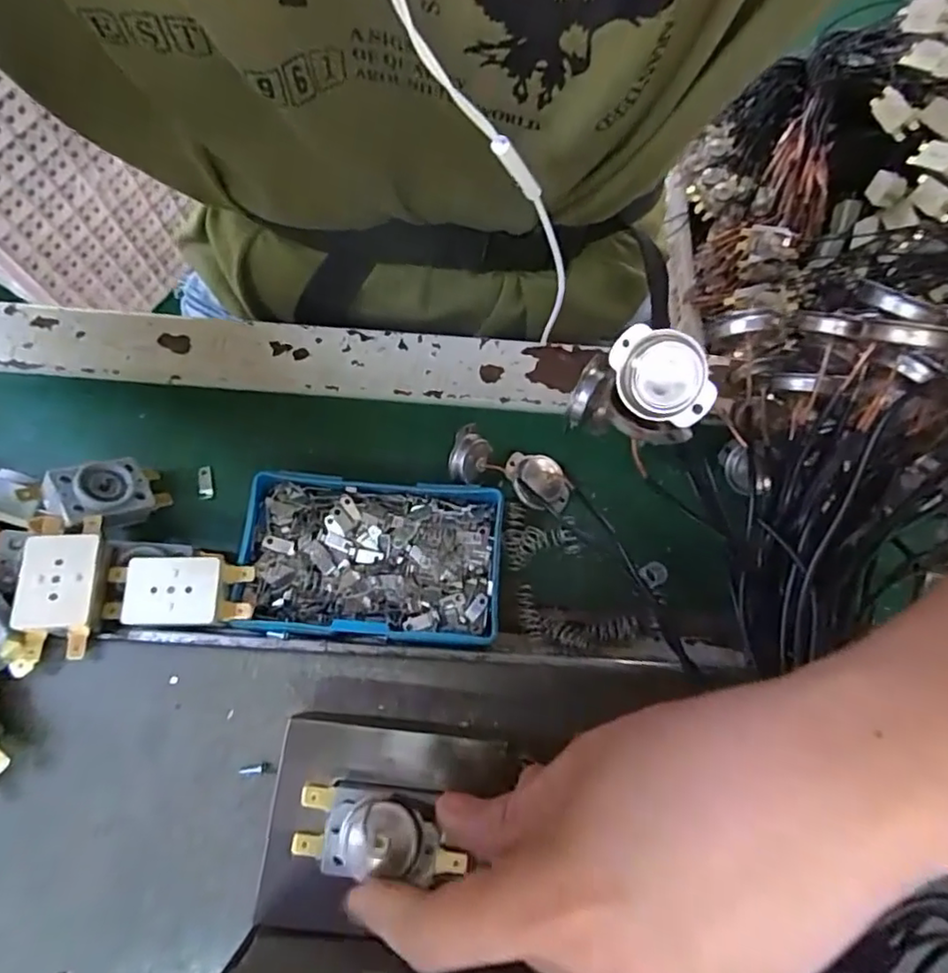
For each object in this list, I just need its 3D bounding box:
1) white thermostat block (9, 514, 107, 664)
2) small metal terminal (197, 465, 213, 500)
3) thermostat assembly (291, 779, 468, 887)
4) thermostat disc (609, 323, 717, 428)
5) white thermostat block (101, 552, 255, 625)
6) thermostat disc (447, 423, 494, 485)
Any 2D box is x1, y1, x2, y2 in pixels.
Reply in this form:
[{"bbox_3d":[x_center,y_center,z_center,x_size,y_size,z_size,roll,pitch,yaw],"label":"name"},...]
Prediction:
[{"bbox_3d":[-0.166,0.039,0.251,0.028,0.014,0.058,-6,73,-5],"label":"white thermostat block"},{"bbox_3d":[-0.133,-0.002,0.306,0.007,0.004,0.016,-9,73,-6],"label":"small metal terminal"},{"bbox_3d":[-0.033,0.117,0.210,0.056,0.022,0.027,6,65,0],"label":"thermostat assembly"},{"bbox_3d":[0.062,-0.036,0.200,0.011,0.026,0.036,-10,69,-52],"label":"thermostat disc"},{"bbox_3d":[-0.125,0.046,0.262,0.058,0.020,0.028,1,73,-2],"label":"white thermostat block"},{"bbox_3d":[-0.002,-0.015,0.298,0.017,0.020,0.029,20,73,4],"label":"thermostat disc"}]

